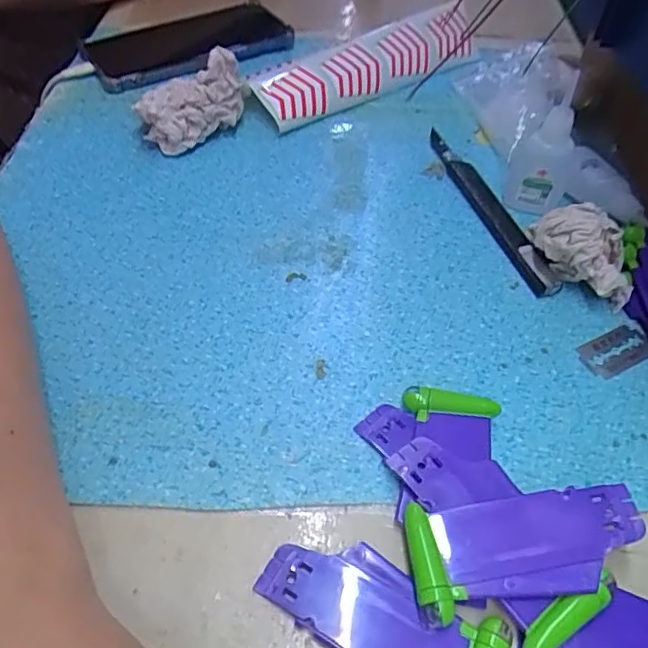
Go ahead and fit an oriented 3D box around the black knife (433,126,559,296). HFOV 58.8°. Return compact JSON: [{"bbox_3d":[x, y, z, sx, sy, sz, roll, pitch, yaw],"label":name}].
[{"bbox_3d":[0.103,-0.077,0.365,0.020,0.011,0.154,-12,51,-11],"label":"black knife"}]

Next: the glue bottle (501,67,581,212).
[{"bbox_3d":[0.136,-0.108,0.350,0.032,0.067,0.036,18,52,12],"label":"glue bottle"}]

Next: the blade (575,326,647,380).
[{"bbox_3d":[0.153,0.014,0.301,0.041,0.004,0.022,-22,60,-21],"label":"blade"}]

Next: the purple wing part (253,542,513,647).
[{"bbox_3d":[0.021,0.109,0.216,0.089,0.010,0.039,29,55,21],"label":"purple wing part"}]

